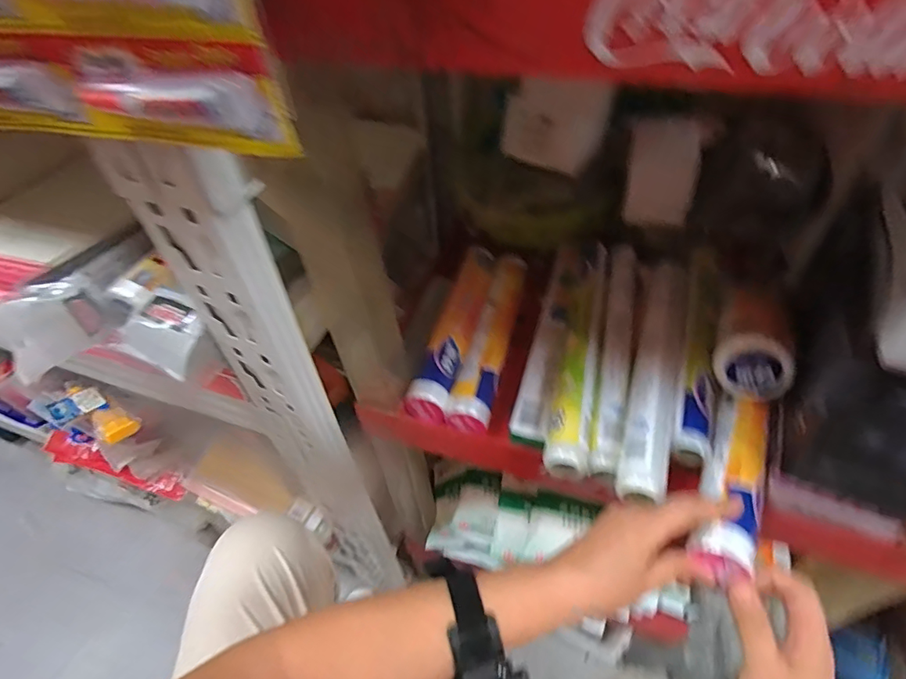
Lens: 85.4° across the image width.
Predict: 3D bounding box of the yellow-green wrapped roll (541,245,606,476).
[{"bbox_3d":[0.138,0.008,0.520,0.038,0.041,0.292,10,49,14],"label":"yellow-green wrapped roll"}]

